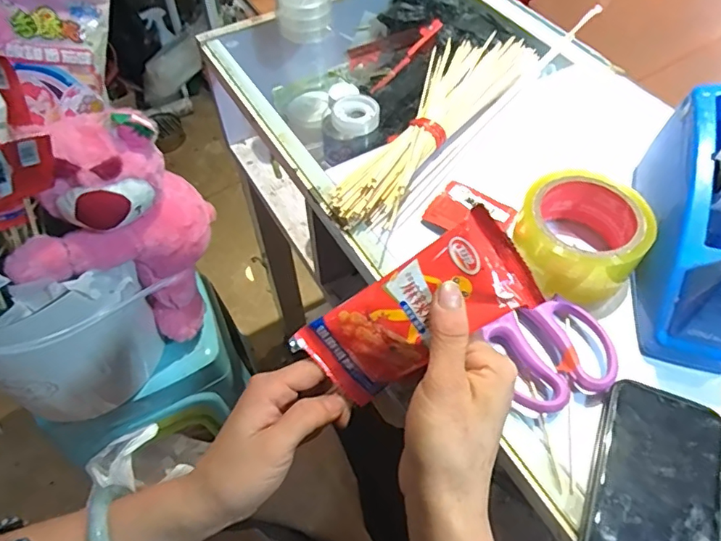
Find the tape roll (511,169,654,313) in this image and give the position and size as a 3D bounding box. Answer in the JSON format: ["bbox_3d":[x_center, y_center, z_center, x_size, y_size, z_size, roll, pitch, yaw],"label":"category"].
[{"bbox_3d":[0.183,-0.029,0.432,0.093,0.055,0.097,-37,62,-23],"label":"tape roll"}]

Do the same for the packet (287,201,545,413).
[{"bbox_3d":[0.029,0.028,0.301,0.139,0.017,0.059,-36,90,20],"label":"packet"}]

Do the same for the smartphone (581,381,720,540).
[{"bbox_3d":[0.186,0.151,0.327,0.076,0.015,0.156,20,58,14],"label":"smartphone"}]

